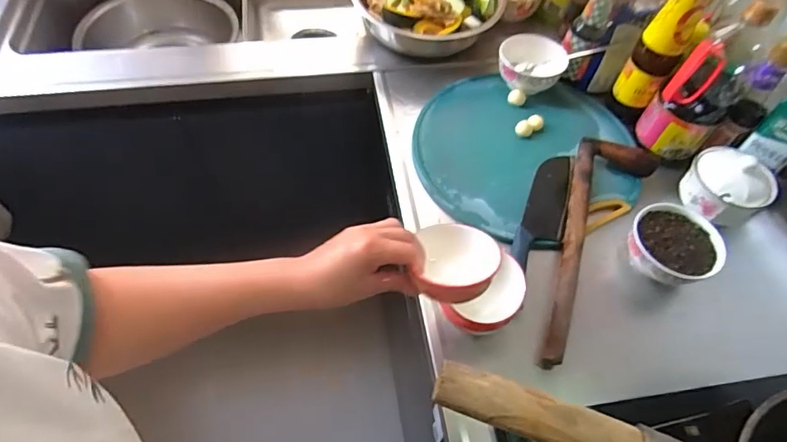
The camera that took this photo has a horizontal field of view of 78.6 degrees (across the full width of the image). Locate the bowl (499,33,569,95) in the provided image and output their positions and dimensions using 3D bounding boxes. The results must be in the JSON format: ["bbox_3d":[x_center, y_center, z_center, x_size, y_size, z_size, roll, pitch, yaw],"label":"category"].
[{"bbox_3d":[0.236,-0.268,0.832,0.108,0.061,0.102,2,55,-3],"label":"bowl"}]

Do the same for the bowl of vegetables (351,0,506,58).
[{"bbox_3d":[0.063,-0.413,0.908,0.274,0.093,0.266,2,55,-3],"label":"bowl of vegetables"}]

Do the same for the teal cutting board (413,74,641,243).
[{"bbox_3d":[0.210,-0.126,0.780,0.350,0.026,0.310,-11,58,-8],"label":"teal cutting board"}]

